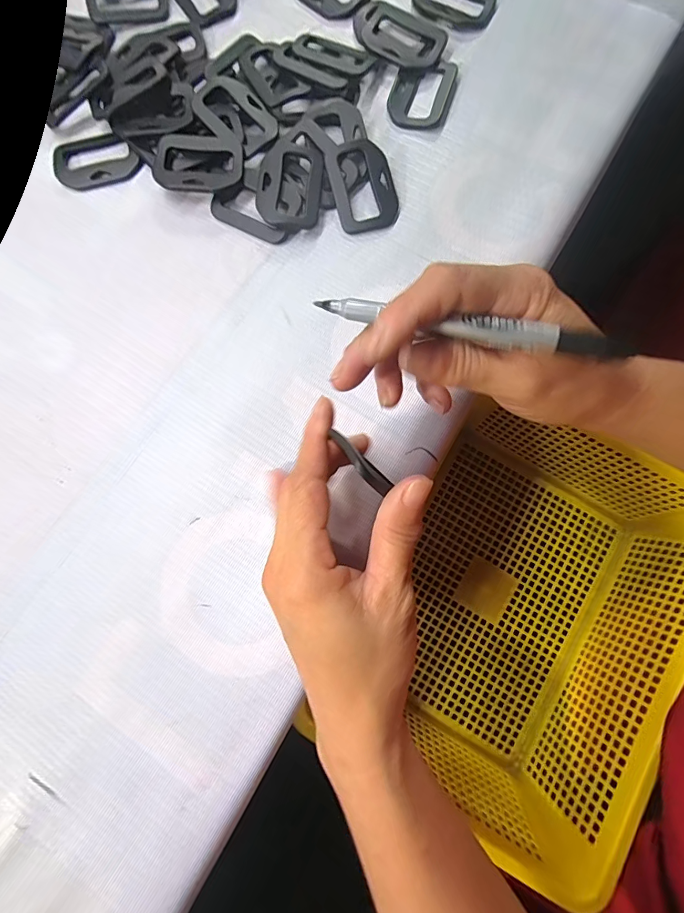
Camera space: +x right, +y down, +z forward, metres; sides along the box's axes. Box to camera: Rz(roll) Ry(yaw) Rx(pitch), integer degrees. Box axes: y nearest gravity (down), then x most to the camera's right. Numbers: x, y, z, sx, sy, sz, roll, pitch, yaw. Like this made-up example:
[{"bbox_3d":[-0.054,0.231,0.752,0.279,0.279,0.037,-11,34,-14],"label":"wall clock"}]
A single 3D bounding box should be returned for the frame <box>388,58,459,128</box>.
[{"bbox_3d":[0.058,-0.264,0.303,0.044,0.006,0.059,16,79,4],"label":"frame"}]

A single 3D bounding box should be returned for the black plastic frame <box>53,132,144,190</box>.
[{"bbox_3d":[-0.175,-0.212,0.299,0.061,0.006,0.039,-8,78,0],"label":"black plastic frame"}]

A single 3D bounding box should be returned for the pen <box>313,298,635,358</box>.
[{"bbox_3d":[0.048,-0.052,0.167,0.119,0.007,0.009,13,79,12],"label":"pen"}]

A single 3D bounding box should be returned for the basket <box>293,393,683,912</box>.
[{"bbox_3d":[0.148,0.128,0.343,0.199,0.103,0.286,29,80,7],"label":"basket"}]

